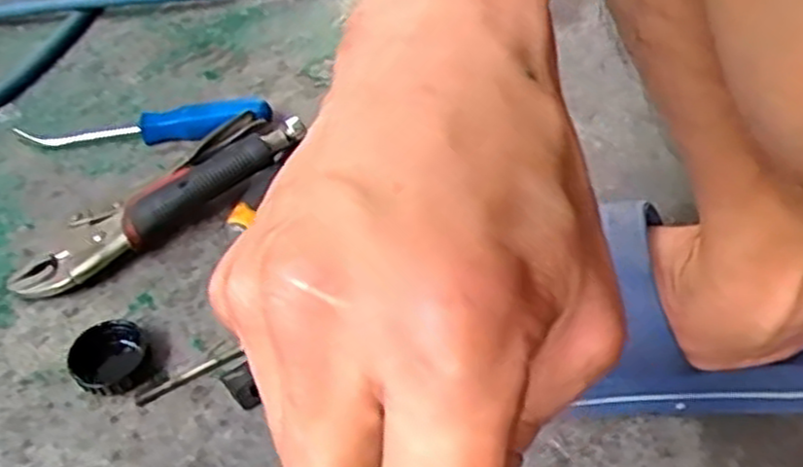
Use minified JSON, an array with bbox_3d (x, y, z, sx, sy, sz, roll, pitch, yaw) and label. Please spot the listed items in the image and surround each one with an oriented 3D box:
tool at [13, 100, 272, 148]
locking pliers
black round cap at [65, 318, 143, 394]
[{"bbox_3d":[-0.199,-0.085,0.592,0.191,0.026,0.027,-2,46,0],"label":"tool"},{"bbox_3d":[-0.169,-0.024,0.526,0.209,0.040,0.062,-33,53,-26],"label":"locking pliers"},{"bbox_3d":[-0.173,0.073,0.451,0.044,0.020,0.046,-1,46,1],"label":"black round cap"}]

